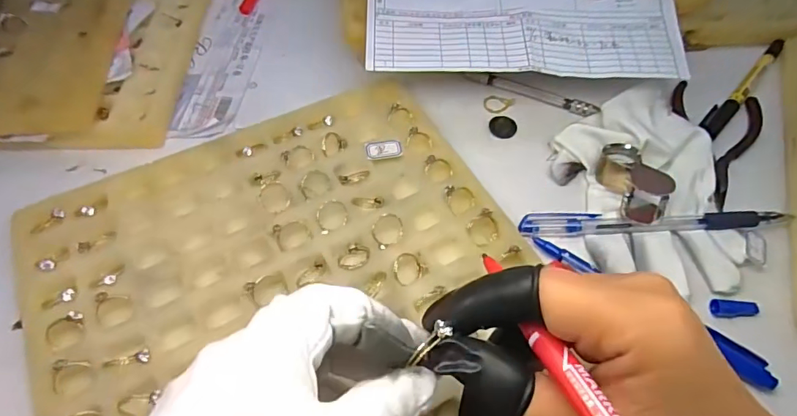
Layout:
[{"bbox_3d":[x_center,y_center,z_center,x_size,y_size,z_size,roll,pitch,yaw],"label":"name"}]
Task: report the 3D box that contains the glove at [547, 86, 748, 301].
[{"bbox_3d":[0.156,-0.013,0.298,0.097,0.025,0.134,-12,59,-7],"label":"glove"}]

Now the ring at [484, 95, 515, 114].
[{"bbox_3d":[0.074,-0.078,0.355,0.021,0.004,0.017,17,60,11],"label":"ring"}]

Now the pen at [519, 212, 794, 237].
[{"bbox_3d":[0.156,0.008,0.290,0.161,0.010,0.013,-1,58,0],"label":"pen"}]

